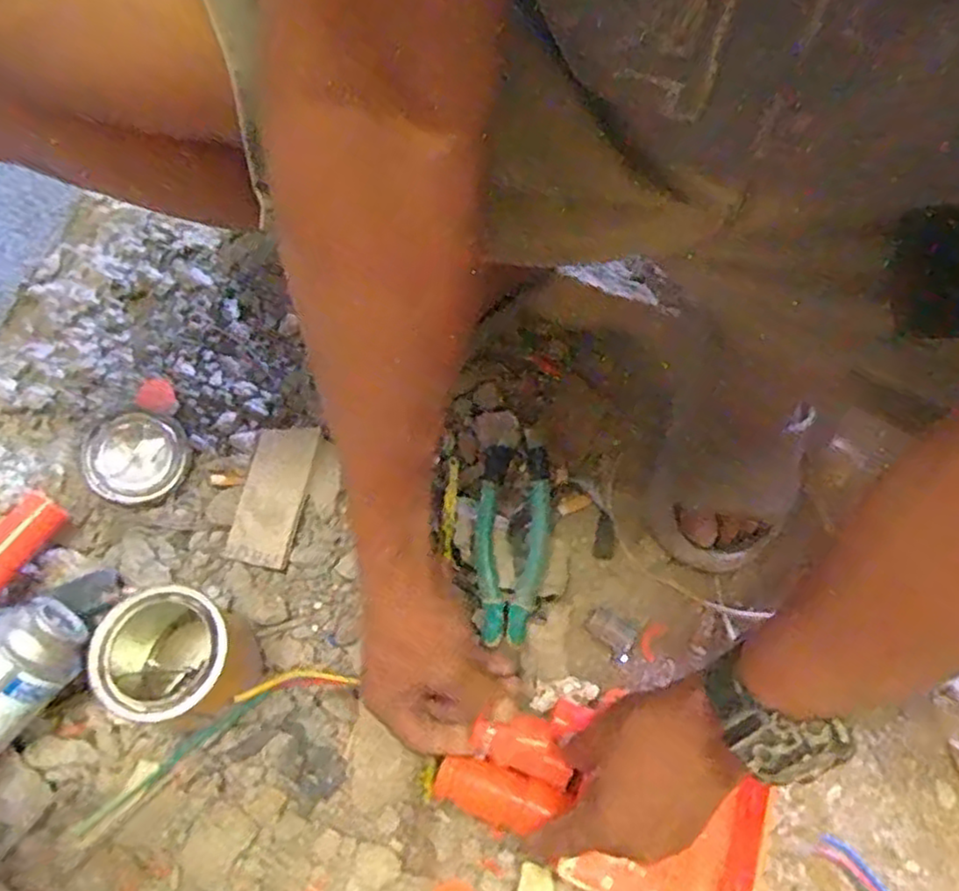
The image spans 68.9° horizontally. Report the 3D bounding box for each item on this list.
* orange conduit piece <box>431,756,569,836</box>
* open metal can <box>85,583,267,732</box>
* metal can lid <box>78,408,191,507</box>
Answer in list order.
[{"bbox_3d":[0.010,0.237,0.478,0.080,0.030,0.035,20,67,7],"label":"orange conduit piece"},{"bbox_3d":[-0.212,0.147,0.486,0.095,0.105,0.086,29,69,10],"label":"open metal can"},{"bbox_3d":[-0.276,0.009,0.563,0.074,0.006,0.077,4,77,-18],"label":"metal can lid"}]

